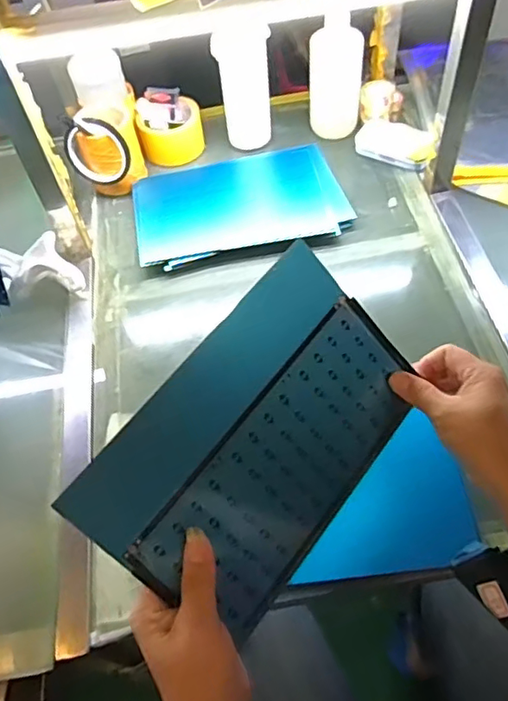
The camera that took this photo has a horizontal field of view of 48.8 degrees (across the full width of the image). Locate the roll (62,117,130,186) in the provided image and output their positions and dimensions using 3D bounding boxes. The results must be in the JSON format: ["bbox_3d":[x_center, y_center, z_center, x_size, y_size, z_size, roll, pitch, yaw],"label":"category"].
[{"bbox_3d":[-0.217,-0.273,0.771,0.091,0.093,0.027,19,44,-8],"label":"roll"}]

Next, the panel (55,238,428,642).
[{"bbox_3d":[0.013,0.065,0.413,0.171,0.010,0.250,47,69,-16],"label":"panel"}]

